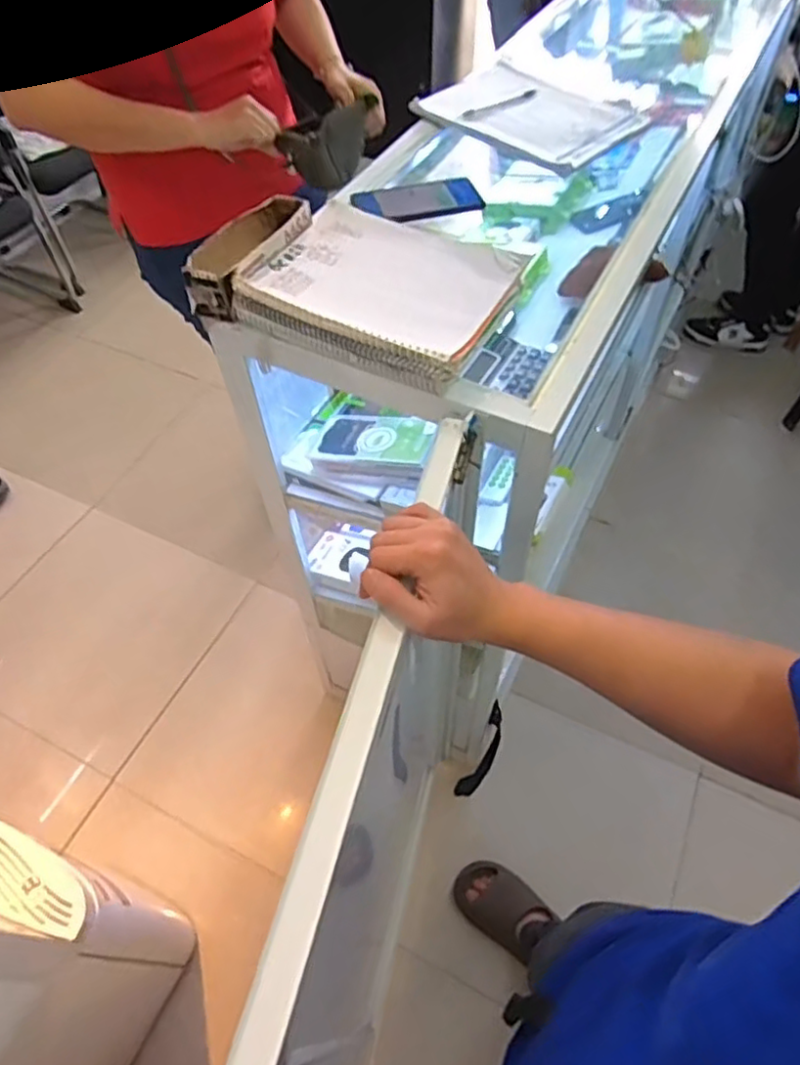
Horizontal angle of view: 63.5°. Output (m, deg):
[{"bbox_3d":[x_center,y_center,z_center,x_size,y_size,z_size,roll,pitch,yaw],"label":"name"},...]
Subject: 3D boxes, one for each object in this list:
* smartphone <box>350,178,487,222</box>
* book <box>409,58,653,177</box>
[{"bbox_3d":[0.026,-0.429,0.841,0.161,0.016,0.069,-14,61,-9],"label":"smartphone"},{"bbox_3d":[0.193,-0.620,0.956,0.296,0.027,0.218,37,63,24],"label":"book"}]

